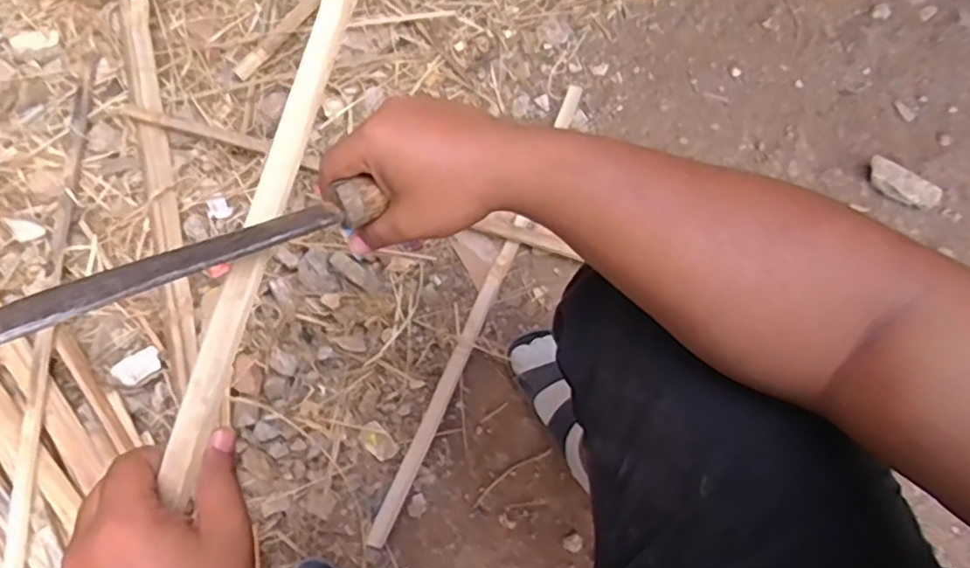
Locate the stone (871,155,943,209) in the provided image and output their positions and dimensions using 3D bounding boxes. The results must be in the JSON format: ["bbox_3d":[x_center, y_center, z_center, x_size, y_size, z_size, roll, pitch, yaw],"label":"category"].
[{"bbox_3d":[0.575,-0.138,0.899,0.097,0.037,0.031,33,72,14],"label":"stone"}]

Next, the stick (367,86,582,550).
[{"bbox_3d":[0.001,0.016,0.879,0.028,0.030,0.671,24,72,5],"label":"stick"}]

